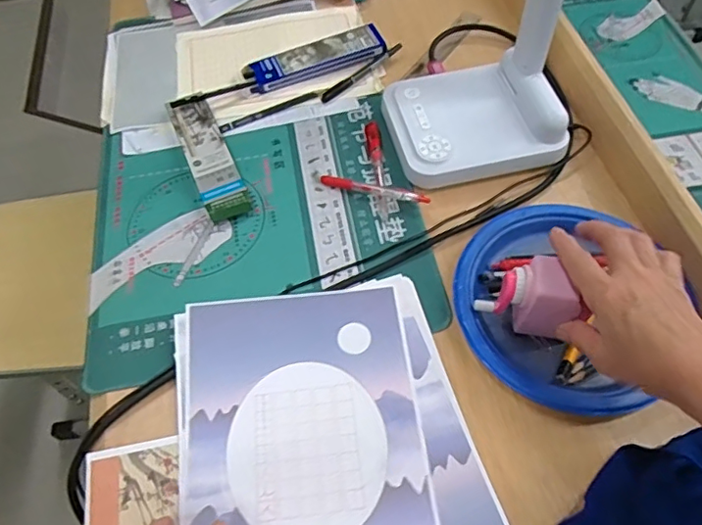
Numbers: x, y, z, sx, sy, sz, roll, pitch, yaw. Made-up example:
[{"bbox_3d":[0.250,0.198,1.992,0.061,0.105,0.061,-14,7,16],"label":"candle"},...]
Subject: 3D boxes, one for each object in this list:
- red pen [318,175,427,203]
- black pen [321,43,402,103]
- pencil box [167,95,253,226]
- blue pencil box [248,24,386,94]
[{"bbox_3d":[0.025,-0.080,0.612,0.127,0.014,0.018,15,59,26],"label":"red pen"},{"bbox_3d":[0.015,-0.247,0.721,0.134,0.014,0.011,-37,63,-19],"label":"black pen"},{"bbox_3d":[-0.167,-0.125,0.651,0.049,0.017,0.181,-22,60,-11],"label":"pencil box"},{"bbox_3d":[-0.044,-0.269,0.728,0.175,0.020,0.052,-19,59,-9],"label":"blue pencil box"}]

